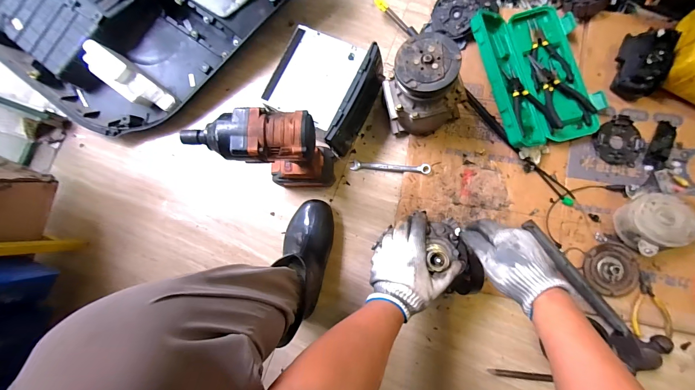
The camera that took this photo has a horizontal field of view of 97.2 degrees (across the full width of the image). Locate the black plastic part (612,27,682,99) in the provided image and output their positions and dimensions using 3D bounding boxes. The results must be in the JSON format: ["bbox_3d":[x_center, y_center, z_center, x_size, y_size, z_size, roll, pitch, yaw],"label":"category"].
[{"bbox_3d":[0.573,-0.256,0.595,0.072,0.081,0.117,10,86,7],"label":"black plastic part"}]

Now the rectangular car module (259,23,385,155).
[{"bbox_3d":[-0.050,-0.215,0.623,0.188,0.102,0.192,27,86,7],"label":"rectangular car module"}]

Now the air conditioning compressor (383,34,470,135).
[{"bbox_3d":[0.137,-0.189,0.575,0.121,0.186,0.126,-1,83,5],"label":"air conditioning compressor"}]

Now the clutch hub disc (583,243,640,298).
[{"bbox_3d":[0.510,0.145,0.590,0.097,0.023,0.097,-1,83,5],"label":"clutch hub disc"}]

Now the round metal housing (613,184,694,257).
[{"bbox_3d":[0.567,0.042,0.569,0.097,0.076,0.117,-7,86,3],"label":"round metal housing"}]

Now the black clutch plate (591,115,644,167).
[{"bbox_3d":[0.548,-0.105,0.616,0.088,0.013,0.100,-22,82,2],"label":"black clutch plate"}]

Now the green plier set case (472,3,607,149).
[{"bbox_3d":[0.381,-0.248,0.616,0.217,0.071,0.291,-12,82,3],"label":"green plier set case"}]

